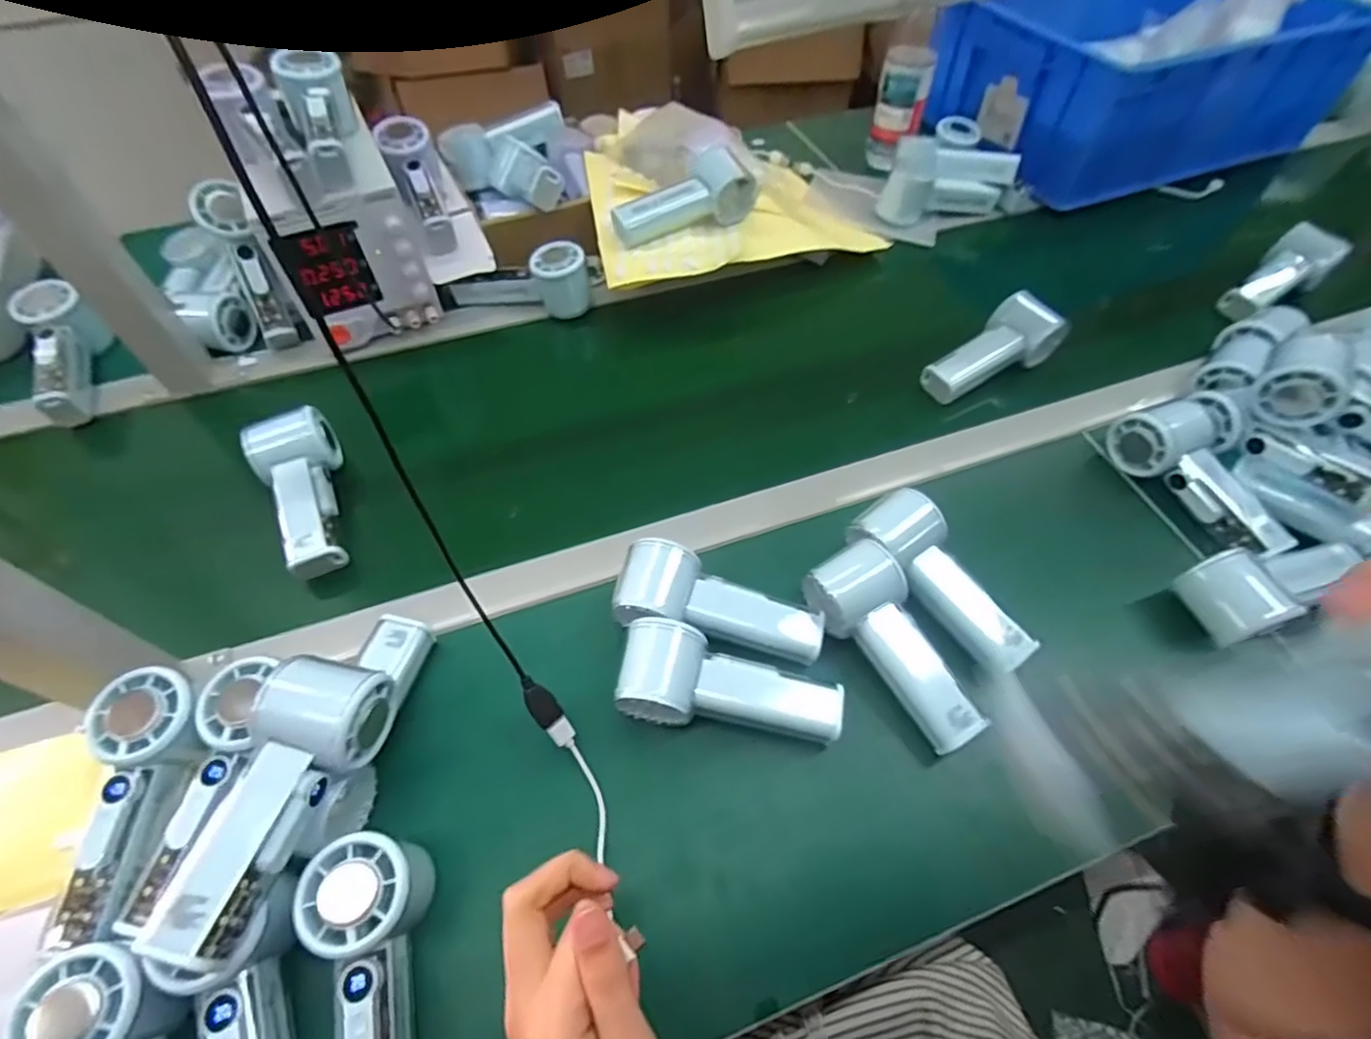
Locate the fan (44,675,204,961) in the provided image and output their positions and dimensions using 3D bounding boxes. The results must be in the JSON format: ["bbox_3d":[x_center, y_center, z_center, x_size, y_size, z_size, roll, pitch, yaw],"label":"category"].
[{"bbox_3d":[-0.325,0.165,0.368,0.052,0.034,0.143,1,72,-1],"label":"fan"}]

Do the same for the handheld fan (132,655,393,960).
[{"bbox_3d":[-0.223,0.147,0.337,0.055,0.047,0.146,13,57,9],"label":"handheld fan"}]

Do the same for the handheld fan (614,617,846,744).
[{"bbox_3d":[0.032,0.111,0.422,0.150,0.050,0.061,6,56,4],"label":"handheld fan"}]

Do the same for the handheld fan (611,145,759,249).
[{"bbox_3d":[-0.006,-0.339,0.656,0.152,0.047,0.073,-26,60,-16],"label":"handheld fan"}]

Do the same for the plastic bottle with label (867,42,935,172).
[{"bbox_3d":[0.285,-0.549,0.834,0.065,0.126,0.075,13,57,8],"label":"plastic bottle with label"}]

